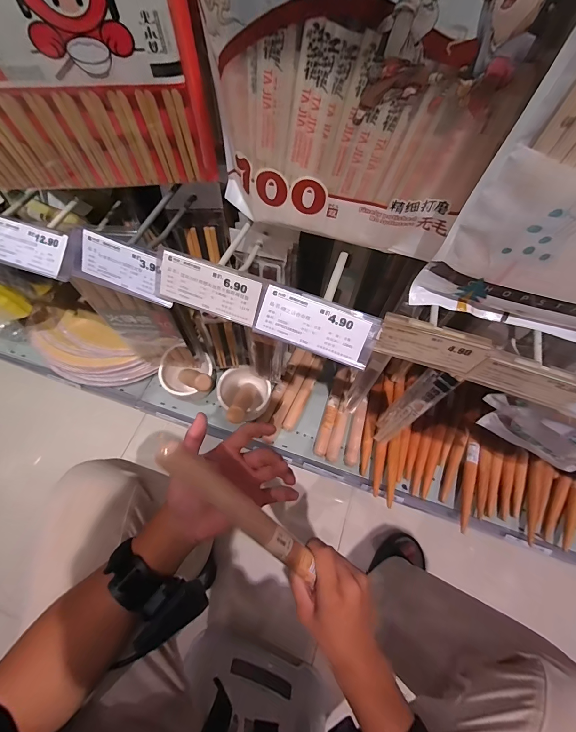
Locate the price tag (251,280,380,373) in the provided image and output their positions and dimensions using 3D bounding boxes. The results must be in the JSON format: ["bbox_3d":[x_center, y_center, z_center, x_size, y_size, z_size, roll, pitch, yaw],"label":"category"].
[{"bbox_3d":[0.024,-0.033,0.274,0.097,0.005,0.044,20,102,2],"label":"price tag"}]

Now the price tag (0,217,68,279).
[{"bbox_3d":[-0.250,-0.114,0.314,0.087,0.005,0.041,19,92,10],"label":"price tag"}]

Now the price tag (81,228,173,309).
[{"bbox_3d":[-0.144,-0.086,0.297,0.085,0.040,0.007,23,28,-1],"label":"price tag"}]

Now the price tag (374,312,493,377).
[{"bbox_3d":[0.115,-0.015,0.270,0.082,0.044,0.007,15,54,7],"label":"price tag"}]

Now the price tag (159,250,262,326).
[{"bbox_3d":[-0.068,-0.066,0.283,0.088,0.039,0.004,20,28,6],"label":"price tag"}]

